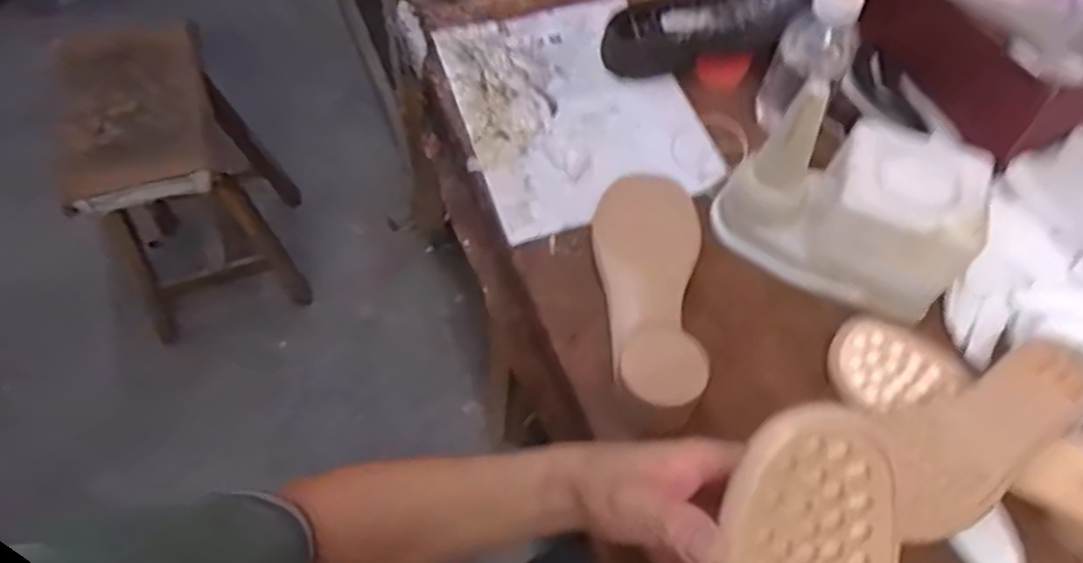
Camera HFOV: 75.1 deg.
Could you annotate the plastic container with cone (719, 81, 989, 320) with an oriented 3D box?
[{"bbox_3d":[0.261,-0.070,0.596,0.199,0.139,0.104,24,62,12],"label":"plastic container with cone"}]

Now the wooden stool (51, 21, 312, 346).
[{"bbox_3d":[-0.619,-0.143,1.235,0.274,0.427,0.296,-11,60,-8],"label":"wooden stool"}]

